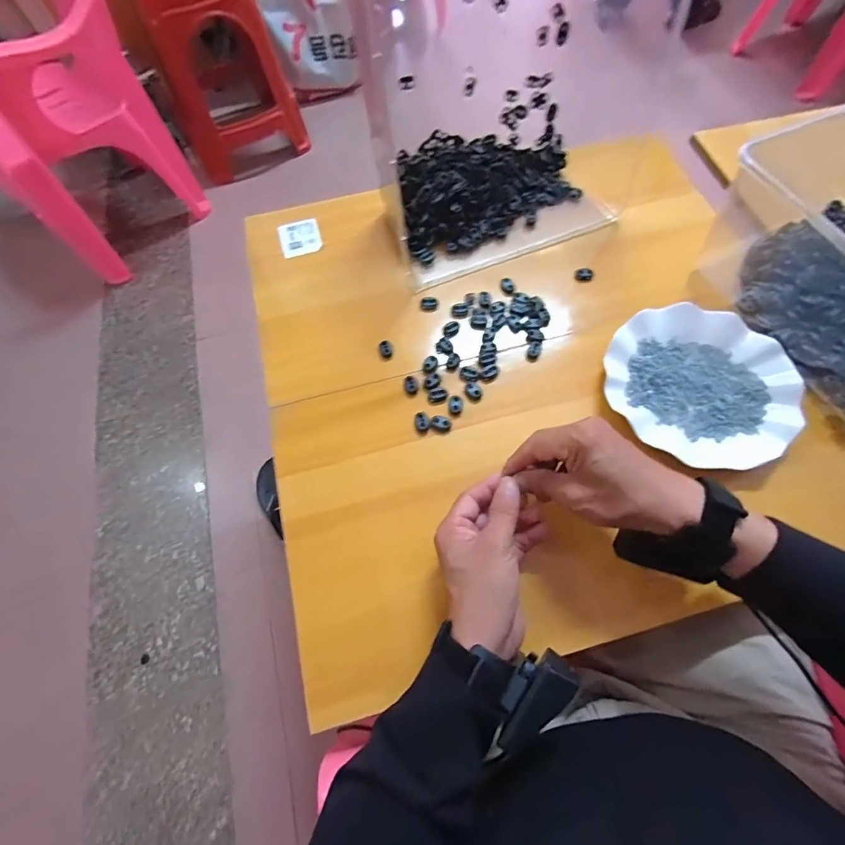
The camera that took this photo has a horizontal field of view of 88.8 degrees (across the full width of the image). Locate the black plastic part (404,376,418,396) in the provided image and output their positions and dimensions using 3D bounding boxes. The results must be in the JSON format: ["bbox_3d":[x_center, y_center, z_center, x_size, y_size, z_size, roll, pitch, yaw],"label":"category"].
[{"bbox_3d":[-0.012,-0.040,0.465,0.014,0.007,0.021,-9,66,-2],"label":"black plastic part"}]

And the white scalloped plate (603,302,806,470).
[{"bbox_3d":[0.286,-0.042,0.446,0.178,0.021,0.165,-1,66,2],"label":"white scalloped plate"}]

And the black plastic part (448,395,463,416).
[{"bbox_3d":[0.035,-0.018,0.453,0.015,0.004,0.023,3,66,3],"label":"black plastic part"}]

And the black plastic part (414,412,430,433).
[{"bbox_3d":[0.000,0.000,0.447,0.015,0.010,0.019,-19,67,-7],"label":"black plastic part"}]

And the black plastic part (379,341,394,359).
[{"bbox_3d":[-0.041,-0.083,0.488,0.014,0.007,0.020,-14,66,-4],"label":"black plastic part"}]

